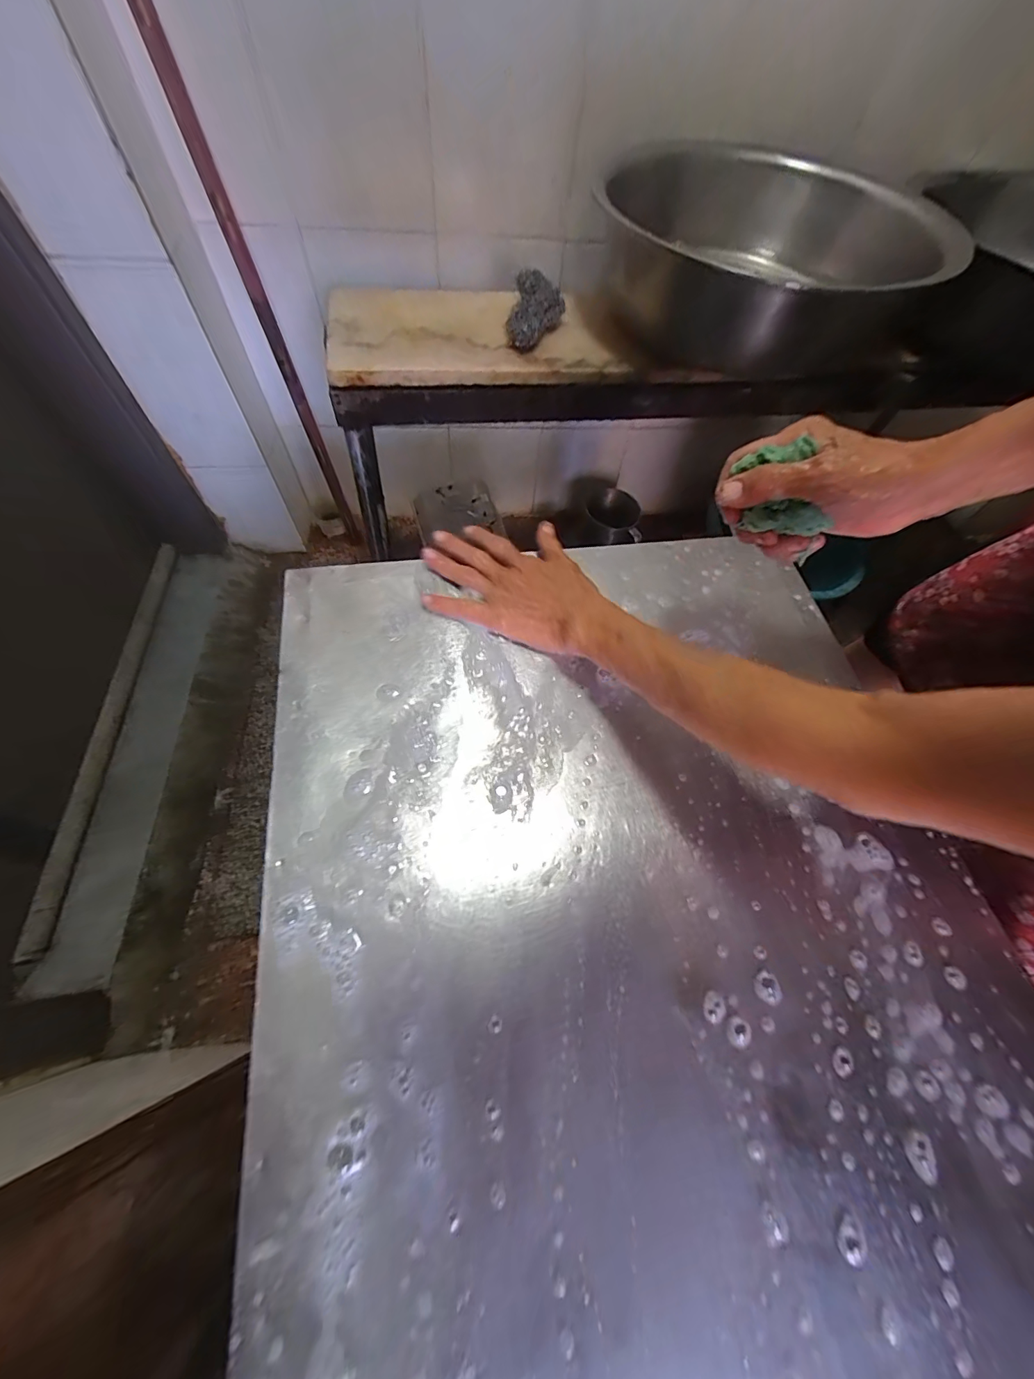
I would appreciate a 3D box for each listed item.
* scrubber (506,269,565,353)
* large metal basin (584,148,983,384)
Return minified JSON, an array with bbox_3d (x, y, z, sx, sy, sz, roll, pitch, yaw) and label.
[{"bbox_3d":[0.024,-0.473,0.567,0.065,0.042,0.122,9,64,-2],"label":"scrubber"},{"bbox_3d":[0.319,-0.559,0.601,0.382,0.135,0.382,2,62,-3],"label":"large metal basin"}]

